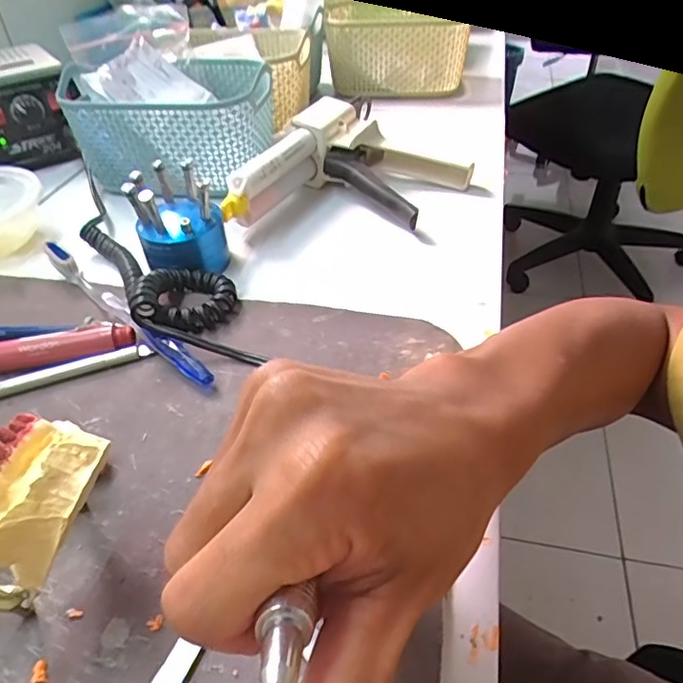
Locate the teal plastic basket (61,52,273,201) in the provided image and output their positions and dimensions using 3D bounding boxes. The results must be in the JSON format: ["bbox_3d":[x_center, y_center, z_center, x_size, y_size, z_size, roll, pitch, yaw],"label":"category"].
[{"bbox_3d":[-0.145,-0.193,0.500,0.172,0.091,0.119,8,43,12],"label":"teal plastic basket"}]

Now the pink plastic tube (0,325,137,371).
[{"bbox_3d":[-0.167,0.006,0.326,0.089,0.018,0.014,-10,42,-8],"label":"pink plastic tube"}]

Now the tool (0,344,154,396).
[{"bbox_3d":[-0.171,0.021,0.317,0.120,0.008,0.010,-18,44,-16],"label":"tool"}]

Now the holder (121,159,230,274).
[{"bbox_3d":[-0.114,-0.085,0.389,0.058,0.067,0.057,-12,43,-11],"label":"holder"}]

